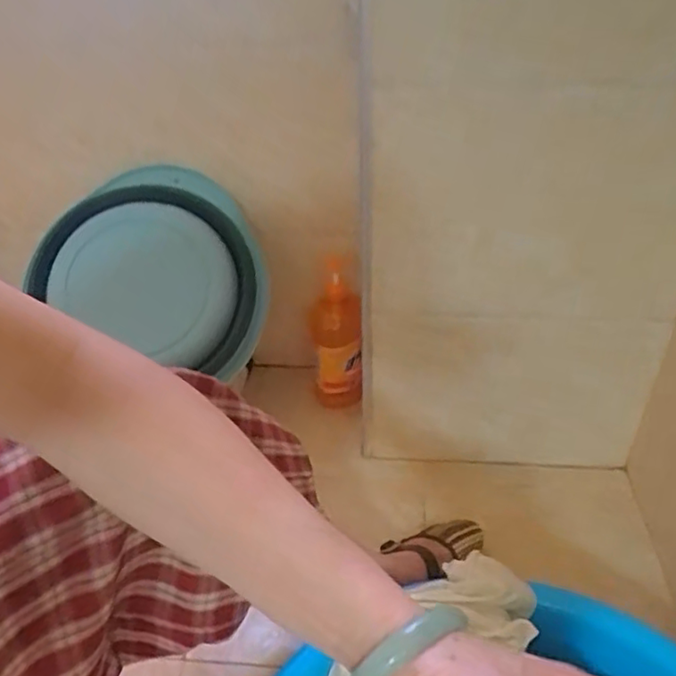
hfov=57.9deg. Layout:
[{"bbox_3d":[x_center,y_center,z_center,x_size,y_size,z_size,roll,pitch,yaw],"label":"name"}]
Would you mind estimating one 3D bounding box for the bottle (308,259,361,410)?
[{"bbox_3d":[-0.006,0.008,1.013,0.077,0.282,0.084,-2,37,-2],"label":"bottle"}]

